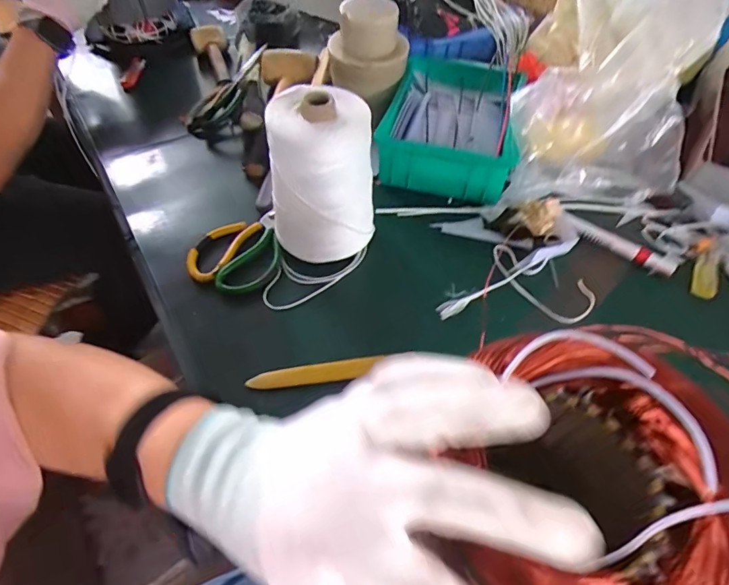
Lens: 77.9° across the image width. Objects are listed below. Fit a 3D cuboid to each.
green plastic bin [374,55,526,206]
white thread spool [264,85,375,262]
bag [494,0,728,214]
[{"bbox_3d":[0.131,-0.244,0.657,0.176,0.078,0.257,13,52,9],"label":"green plastic bin"},{"bbox_3d":[-0.044,-0.114,0.486,0.107,0.180,0.088,-3,51,-4],"label":"white thread spool"},{"bbox_3d":[0.327,-0.298,0.614,0.213,0.198,0.385,16,53,11],"label":"bag"}]

